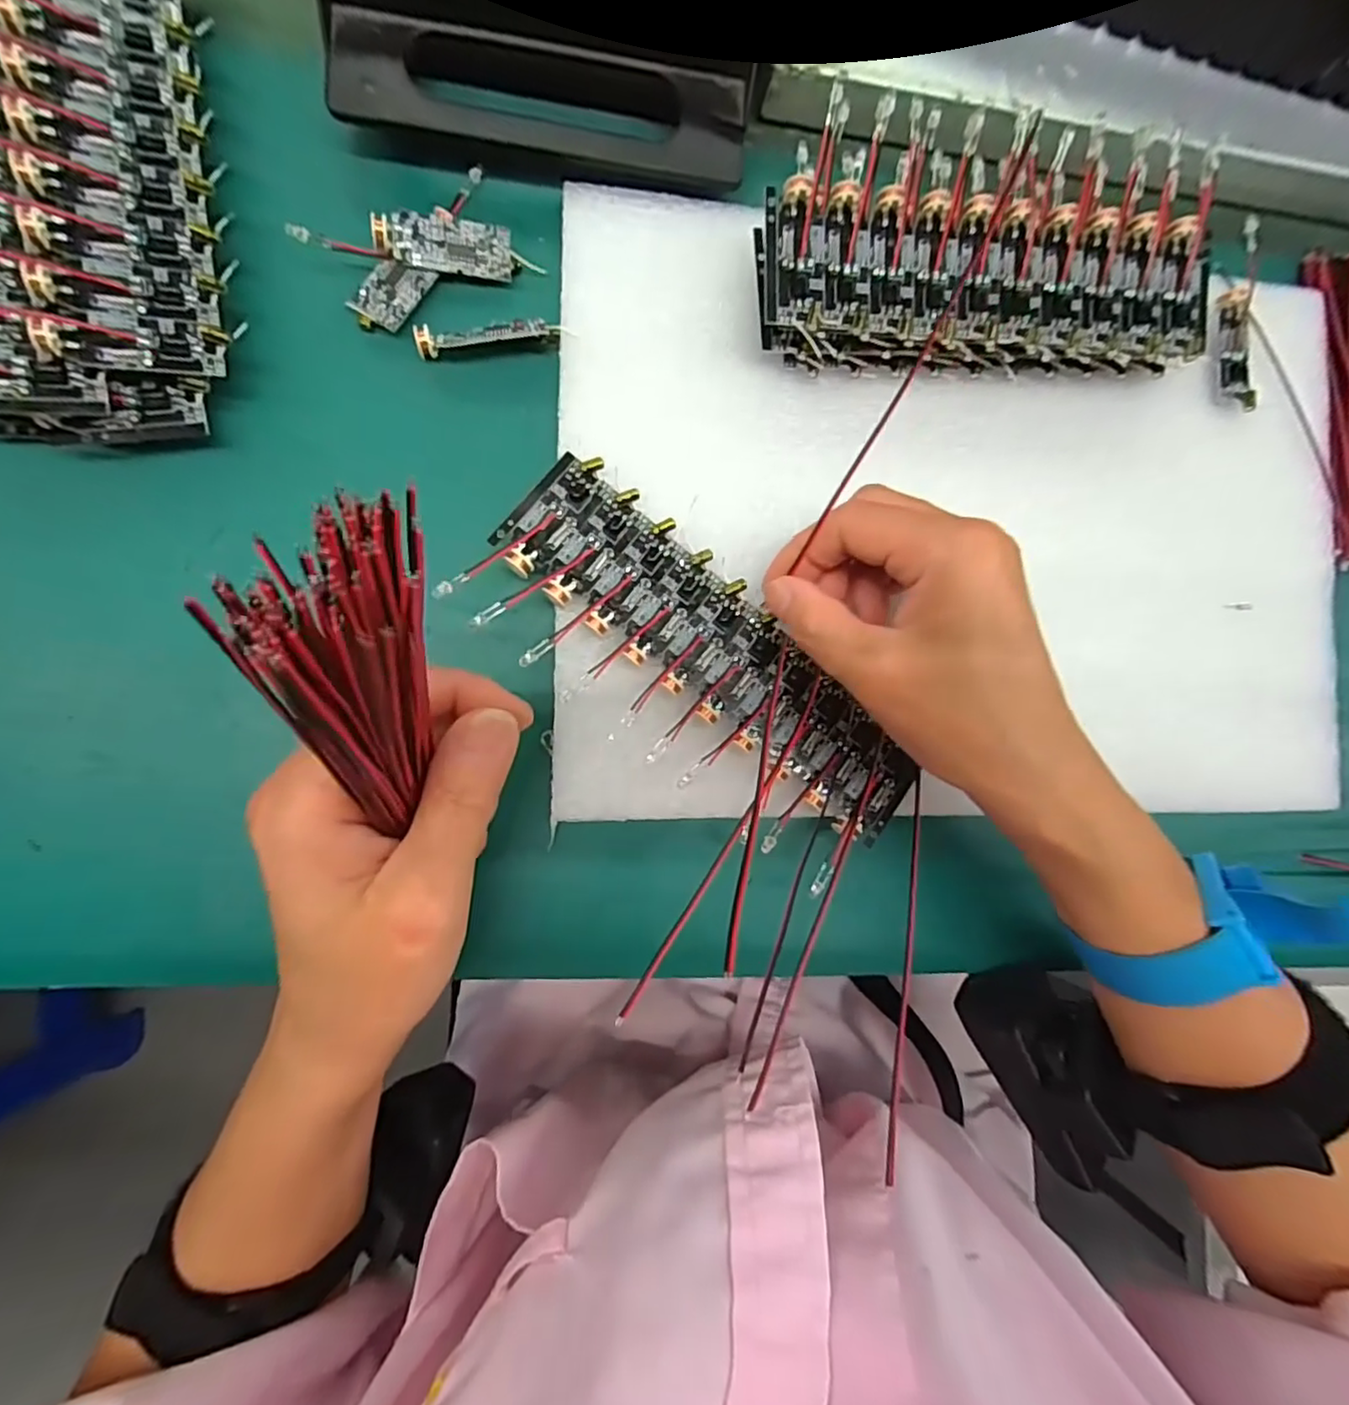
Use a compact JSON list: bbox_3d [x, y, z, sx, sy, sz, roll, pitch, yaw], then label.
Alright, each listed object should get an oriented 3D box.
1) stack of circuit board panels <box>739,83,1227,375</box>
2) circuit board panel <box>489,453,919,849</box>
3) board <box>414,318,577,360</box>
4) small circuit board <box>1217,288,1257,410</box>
[{"bbox_3d":[0.106,-0.155,0.220,0.161,0.033,0.071,-3,87,-9],"label":"stack of circuit board panels"},{"bbox_3d":[0.016,-0.015,0.213,0.162,0.007,0.045,41,83,-6],"label":"circuit board panel"},{"bbox_3d":[-0.061,-0.123,0.212,0.050,0.006,0.008,-9,91,-10],"label":"board"},{"bbox_3d":[0.224,-0.141,0.252,0.014,0.006,0.047,0,87,-9],"label":"small circuit board"}]

